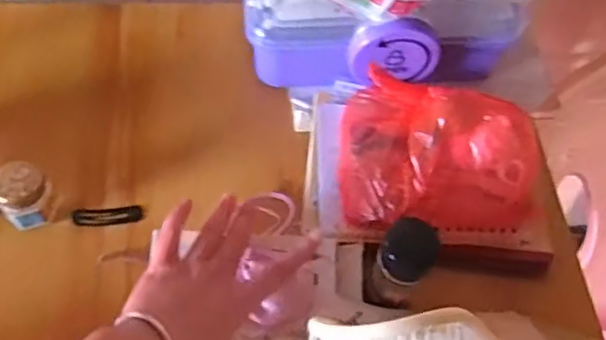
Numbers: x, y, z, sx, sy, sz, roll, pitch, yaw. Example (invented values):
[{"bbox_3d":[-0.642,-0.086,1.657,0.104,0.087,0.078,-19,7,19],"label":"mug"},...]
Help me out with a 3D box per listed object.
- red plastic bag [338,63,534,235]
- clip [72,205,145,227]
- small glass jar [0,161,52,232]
[{"bbox_3d":[0.114,-0.019,0.506,0.161,0.069,0.118,0,59,-4],"label":"red plastic bag"},{"bbox_3d":[-0.168,0.039,0.529,0.058,0.010,0.017,-5,60,-7],"label":"clip"},{"bbox_3d":[-0.227,0.024,0.503,0.040,0.059,0.033,-36,68,-22],"label":"small glass jar"}]

